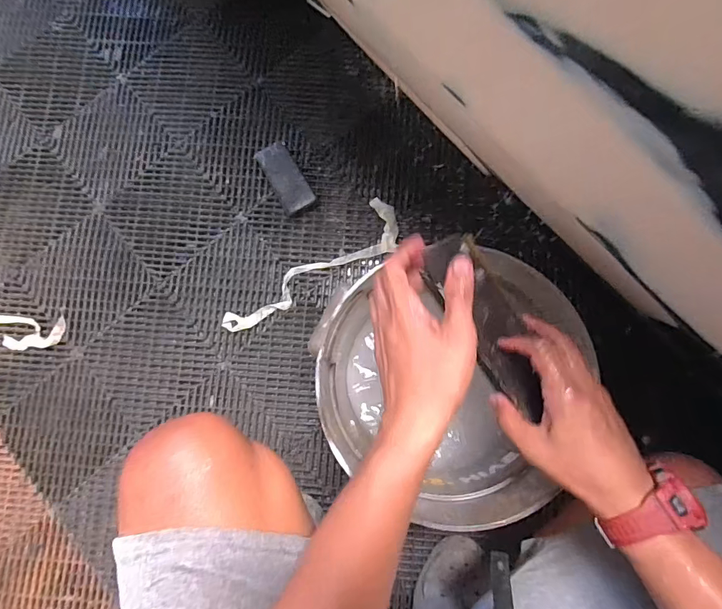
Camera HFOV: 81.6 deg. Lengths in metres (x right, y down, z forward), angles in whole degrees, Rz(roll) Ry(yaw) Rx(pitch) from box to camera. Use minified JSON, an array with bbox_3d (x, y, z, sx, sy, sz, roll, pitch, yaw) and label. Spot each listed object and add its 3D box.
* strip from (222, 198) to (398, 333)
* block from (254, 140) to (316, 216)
[{"bbox_3d":[-0.094,-0.067,0.802,0.386,0.012,0.098,-32,83,-2],"label":"strip"},{"bbox_3d":[-0.145,-0.245,0.815,0.063,0.031,0.138,-30,83,-2],"label":"block"}]

